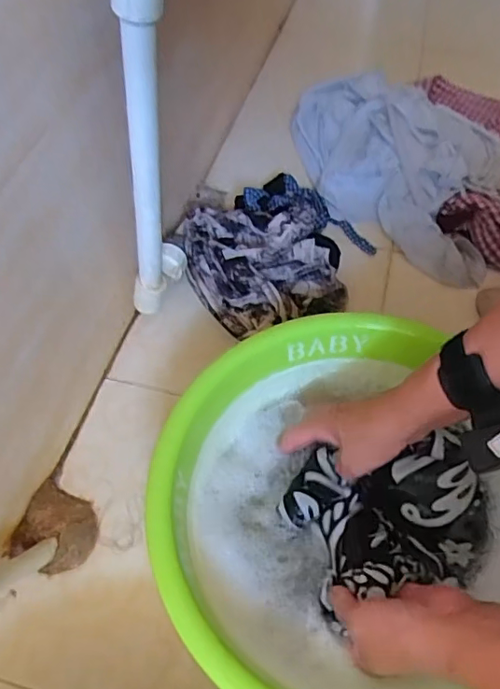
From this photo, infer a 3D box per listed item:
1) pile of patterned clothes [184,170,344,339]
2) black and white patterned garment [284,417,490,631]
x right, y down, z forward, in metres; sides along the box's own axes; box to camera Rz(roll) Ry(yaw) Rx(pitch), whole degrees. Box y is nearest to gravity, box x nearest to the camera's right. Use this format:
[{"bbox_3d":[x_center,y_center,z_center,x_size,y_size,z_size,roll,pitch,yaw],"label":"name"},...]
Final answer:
[{"bbox_3d":[0.017,-0.136,0.706,0.192,0.083,0.285,-1,54,-3],"label":"pile of patterned clothes"},{"bbox_3d":[0.116,0.145,0.467,0.161,0.046,0.125,-6,55,-6],"label":"black and white patterned garment"}]

